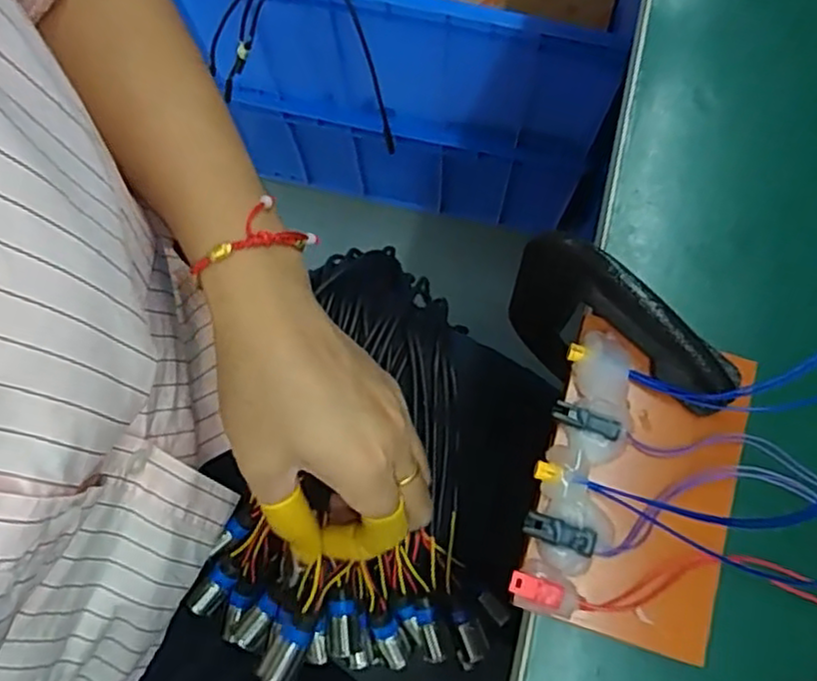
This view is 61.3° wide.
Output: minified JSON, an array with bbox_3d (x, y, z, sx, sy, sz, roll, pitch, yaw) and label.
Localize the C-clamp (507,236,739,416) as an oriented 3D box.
[{"bbox_3d":[0.089,-0.002,0.332,0.093,0.171,0.021,43,84,6],"label":"C-clamp"}]

